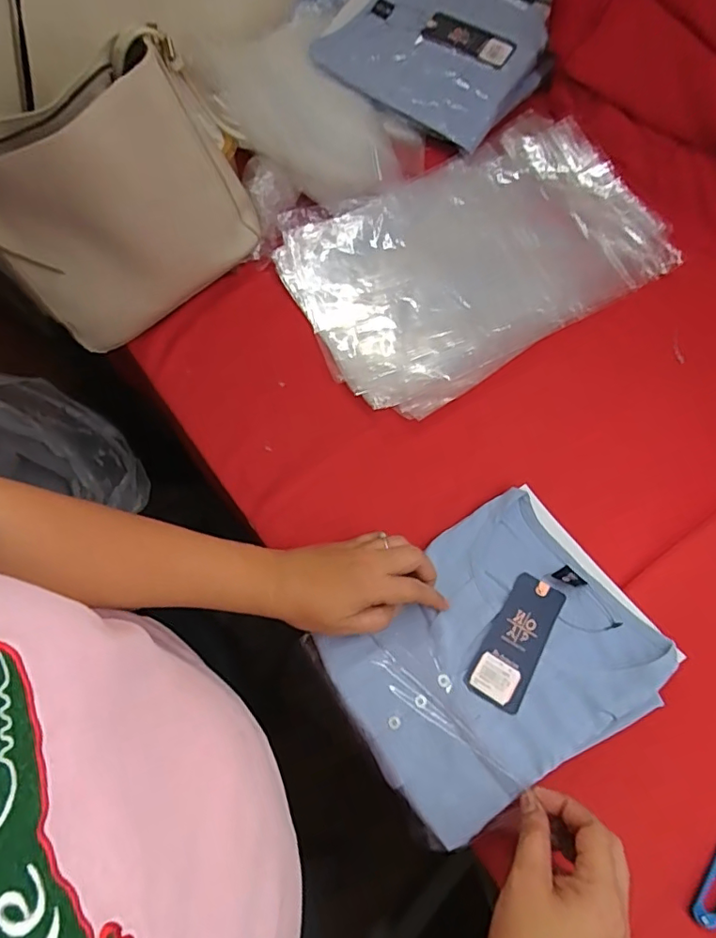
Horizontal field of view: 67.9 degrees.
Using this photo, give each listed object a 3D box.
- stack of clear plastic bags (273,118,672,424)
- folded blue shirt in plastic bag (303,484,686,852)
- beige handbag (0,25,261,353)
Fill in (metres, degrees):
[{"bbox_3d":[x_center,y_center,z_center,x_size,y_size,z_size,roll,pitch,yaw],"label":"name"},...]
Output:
[{"bbox_3d":[0.131,-0.252,0.635,0.406,0.036,0.290,-28,71,-8],"label":"stack of clear plastic bags"},{"bbox_3d":[0.116,0.163,0.474,0.260,0.032,0.212,-32,71,-10],"label":"folded blue shirt in plastic bag"},{"bbox_3d":[-0.258,-0.280,0.564,0.278,0.225,0.131,-32,71,-10],"label":"beige handbag"}]

